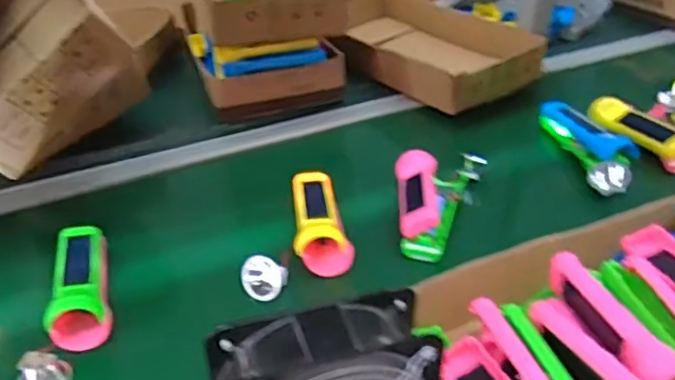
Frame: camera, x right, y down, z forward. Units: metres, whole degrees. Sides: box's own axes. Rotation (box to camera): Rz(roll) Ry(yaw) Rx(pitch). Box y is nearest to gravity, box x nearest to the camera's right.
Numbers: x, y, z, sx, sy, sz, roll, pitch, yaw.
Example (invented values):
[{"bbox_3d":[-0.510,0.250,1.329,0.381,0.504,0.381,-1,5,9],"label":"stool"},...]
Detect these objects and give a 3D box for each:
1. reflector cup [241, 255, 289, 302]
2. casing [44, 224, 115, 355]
[{"bbox_3d":[-0.076,0.090,0.640,0.047,0.041,0.029,50,16,5],"label":"reflector cup"},{"bbox_3d":[-0.260,0.093,0.626,0.052,0.041,0.152,-10,35,-13],"label":"casing"}]

